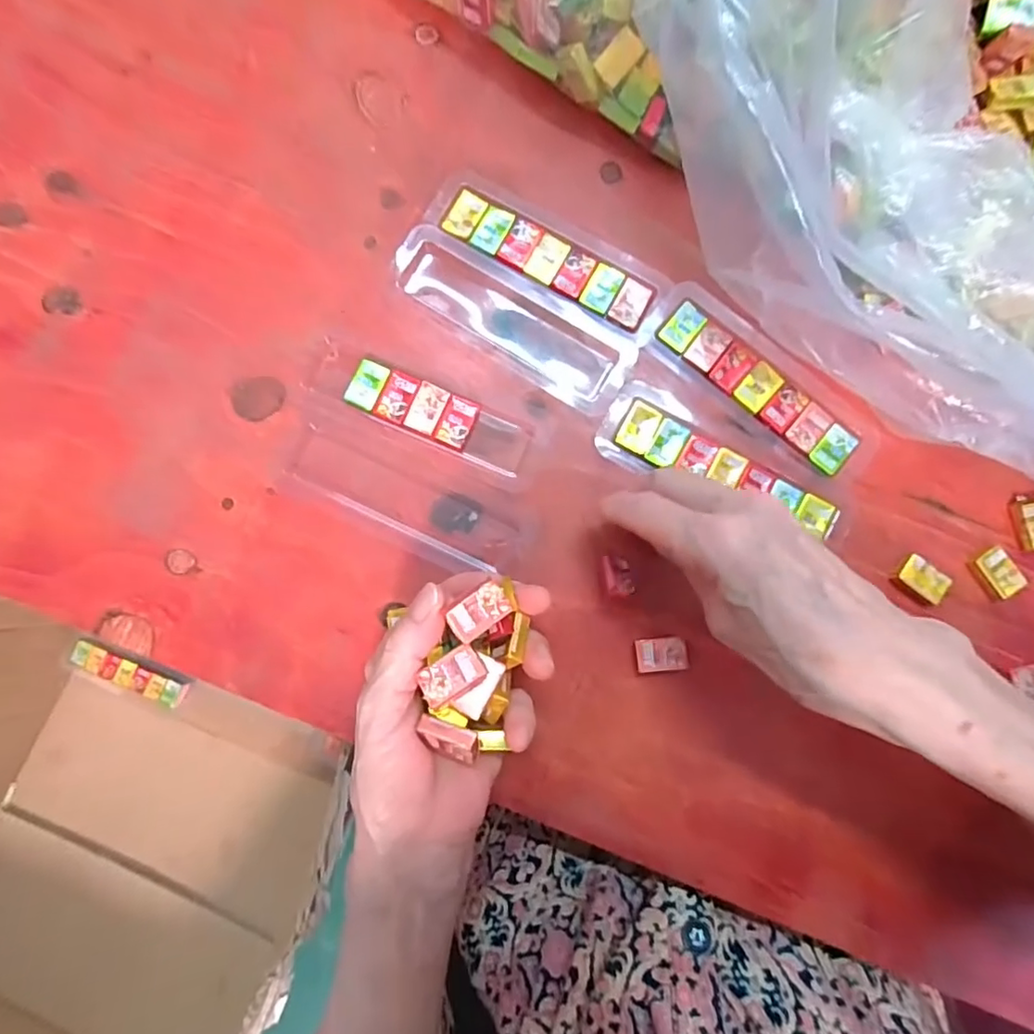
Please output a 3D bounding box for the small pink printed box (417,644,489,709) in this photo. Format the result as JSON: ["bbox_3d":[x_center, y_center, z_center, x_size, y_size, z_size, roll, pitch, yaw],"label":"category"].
[{"bbox_3d":[-0.026,0.064,0.230,0.025,0.007,0.016,-30,85,-4],"label":"small pink printed box"}]

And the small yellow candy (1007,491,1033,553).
[{"bbox_3d":[0.276,0.002,0.303,0.018,0.010,0.031,-6,84,-2],"label":"small yellow candy"}]

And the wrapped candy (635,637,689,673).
[{"bbox_3d":[0.074,0.070,0.292,0.025,0.005,0.016,-5,84,-2],"label":"wrapped candy"}]

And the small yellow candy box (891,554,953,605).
[{"bbox_3d":[0.215,0.034,0.302,0.026,0.009,0.018,37,84,3],"label":"small yellow candy box"}]

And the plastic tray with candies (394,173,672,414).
[{"bbox_3d":[0.007,-0.126,0.310,0.139,0.009,0.086,34,84,2],"label":"plastic tray with candies"}]

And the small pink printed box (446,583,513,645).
[{"bbox_3d":[-0.015,0.039,0.232,0.026,0.005,0.014,-34,86,-4],"label":"small pink printed box"}]

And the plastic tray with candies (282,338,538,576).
[{"bbox_3d":[-0.056,-0.030,0.299,0.137,0.007,0.083,25,84,1],"label":"plastic tray with candies"}]

